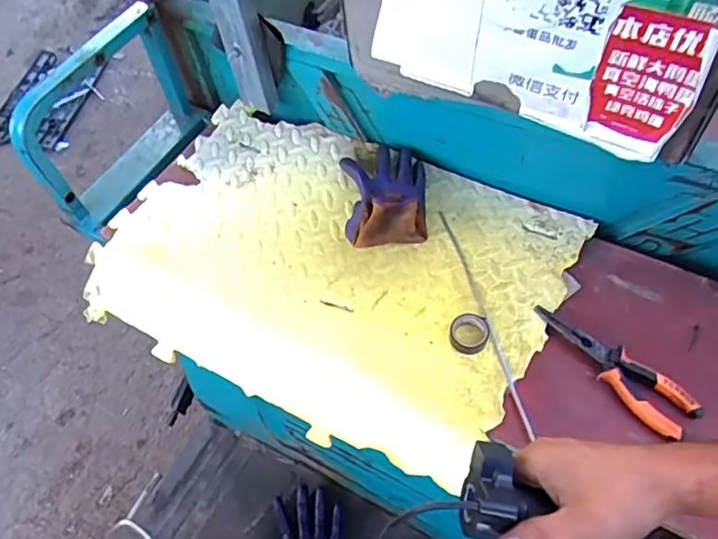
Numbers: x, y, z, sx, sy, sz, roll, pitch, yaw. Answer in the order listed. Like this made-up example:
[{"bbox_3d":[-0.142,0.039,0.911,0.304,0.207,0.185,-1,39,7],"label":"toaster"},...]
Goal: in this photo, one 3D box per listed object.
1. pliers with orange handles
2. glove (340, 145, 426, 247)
[{"bbox_3d":[0.275,0.106,0.635,0.190,0.015,0.054,38,65,22],"label":"pliers with orange handles"},{"bbox_3d":[0.036,-0.105,0.774,0.111,0.061,0.178,-4,57,-2],"label":"glove"}]

